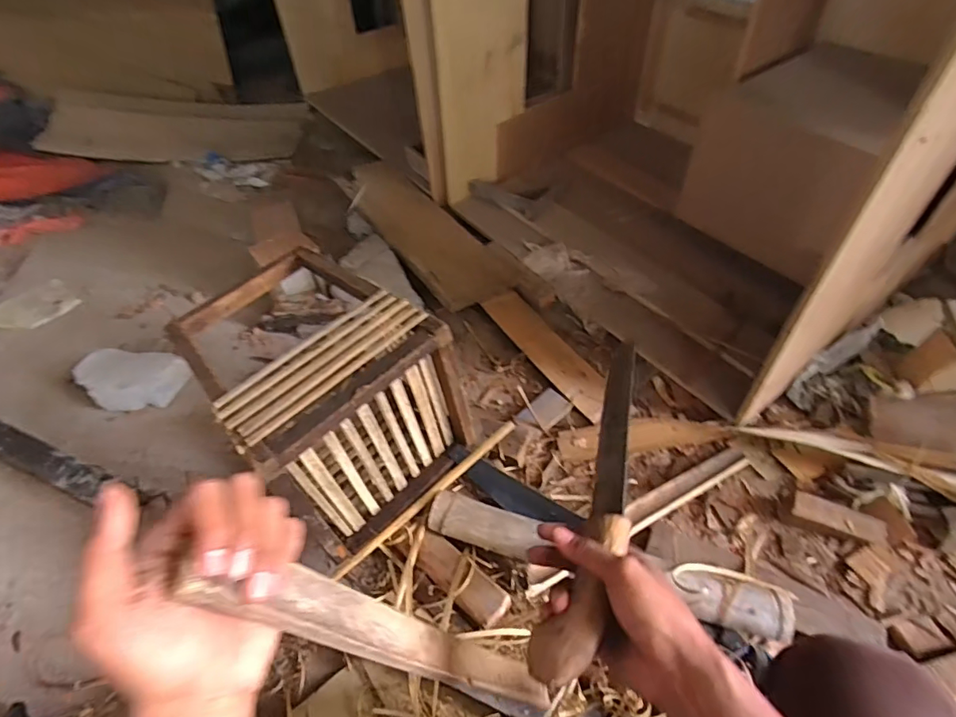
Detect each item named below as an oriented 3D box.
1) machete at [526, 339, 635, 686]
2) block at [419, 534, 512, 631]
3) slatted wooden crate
[{"bbox_3d":[0.113,0.113,0.458,0.053,0.032,0.328,12,48,16],"label":"machete"},{"bbox_3d":[-0.027,0.334,0.772,0.160,0.029,0.058,35,61,30],"label":"block"},{"bbox_3d":[-0.255,0.048,0.812,0.382,0.290,0.280,34,60,30],"label":"slatted wooden crate"}]

